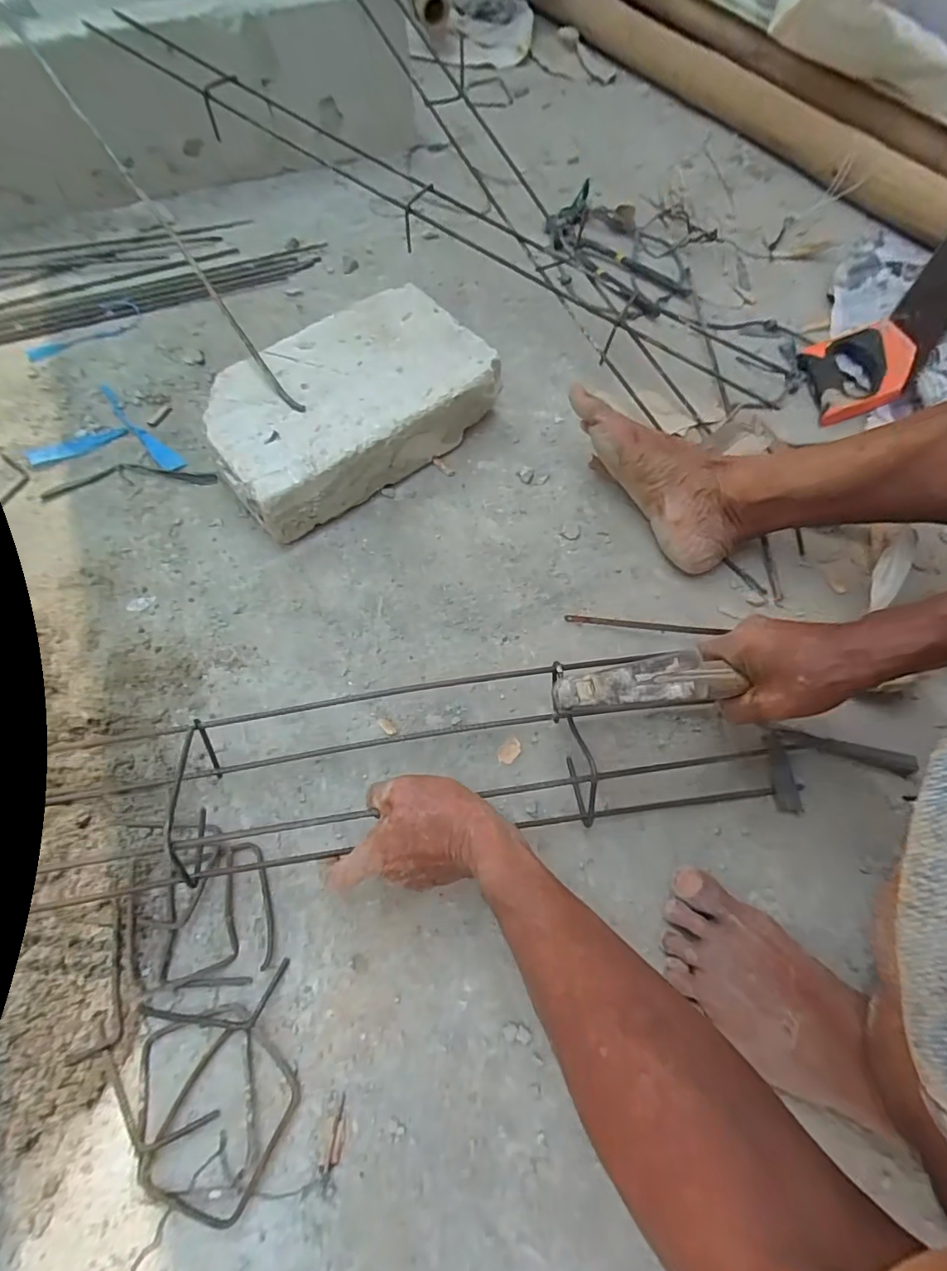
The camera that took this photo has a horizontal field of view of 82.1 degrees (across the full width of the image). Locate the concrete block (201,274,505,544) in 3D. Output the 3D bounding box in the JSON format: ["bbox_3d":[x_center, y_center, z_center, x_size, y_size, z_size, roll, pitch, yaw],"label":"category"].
[{"bbox_3d":[-0.143,-0.261,0.623,0.318,0.081,0.203,-36,69,-16],"label":"concrete block"}]

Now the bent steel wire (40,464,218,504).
[{"bbox_3d":[-0.396,-0.185,0.629,0.198,0.015,0.046,-7,64,-3],"label":"bent steel wire"}]

